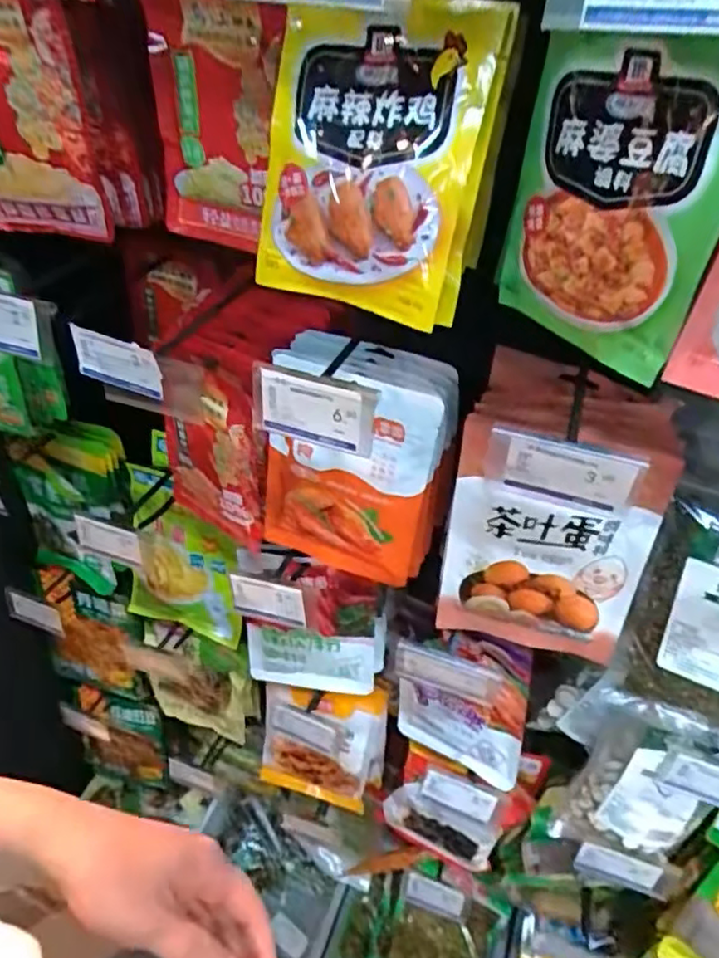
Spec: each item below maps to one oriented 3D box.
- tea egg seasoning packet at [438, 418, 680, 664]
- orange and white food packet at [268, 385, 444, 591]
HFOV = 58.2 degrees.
[{"bbox_3d":[0.124,0.050,0.440,0.129,0.174,0.029,11,41,9],"label":"tea egg seasoning packet"},{"bbox_3d":[-0.013,0.003,0.486,0.127,0.162,0.029,13,41,10],"label":"orange and white food packet"}]

